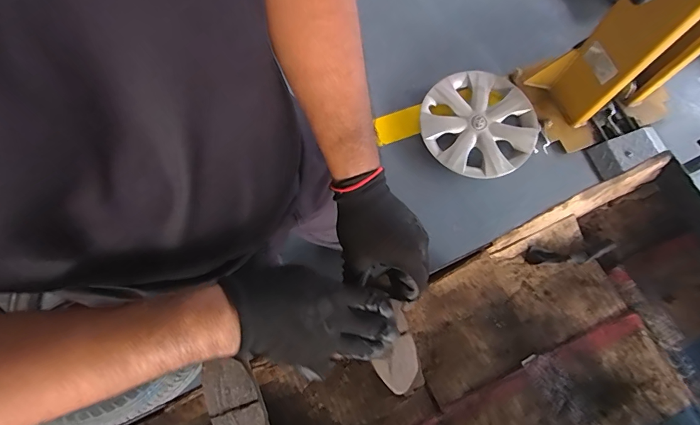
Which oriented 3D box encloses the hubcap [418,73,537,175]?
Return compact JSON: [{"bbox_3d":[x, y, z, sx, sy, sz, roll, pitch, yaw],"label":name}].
[{"bbox_3d":[0.465,-0.324,1.443,0.397,0.066,0.407,0,73,0],"label":"hubcap"}]

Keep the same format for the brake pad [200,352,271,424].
[{"bbox_3d":[-0.117,0.207,0.422,0.052,0.012,0.116,-18,99,-7],"label":"brake pad"}]

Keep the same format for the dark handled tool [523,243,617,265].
[{"bbox_3d":[0.274,0.052,0.503,0.115,0.011,0.022,-2,74,-3],"label":"dark handled tool"}]

